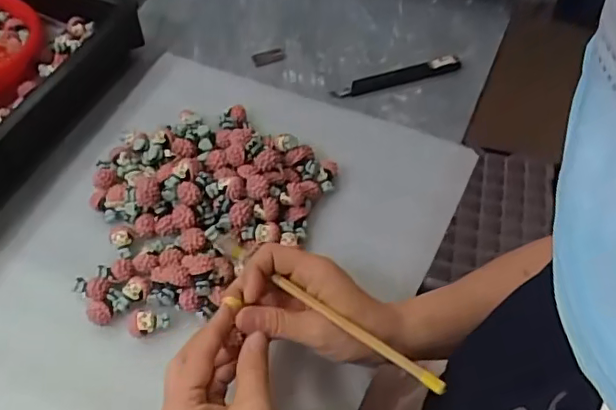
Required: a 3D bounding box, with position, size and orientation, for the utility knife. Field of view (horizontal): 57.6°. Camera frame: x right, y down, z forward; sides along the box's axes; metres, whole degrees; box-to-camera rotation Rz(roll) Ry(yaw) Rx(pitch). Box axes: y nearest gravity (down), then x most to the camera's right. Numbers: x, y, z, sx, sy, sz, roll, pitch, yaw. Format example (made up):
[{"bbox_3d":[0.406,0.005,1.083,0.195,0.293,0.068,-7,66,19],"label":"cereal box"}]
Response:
[{"bbox_3d":[0.095,-0.134,0.583,0.142,0.013,0.019,-17,57,-14],"label":"utility knife"}]

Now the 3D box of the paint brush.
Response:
[{"bbox_3d":[0.007,0.065,0.363,0.183,0.009,0.010,30,59,24],"label":"paint brush"}]

